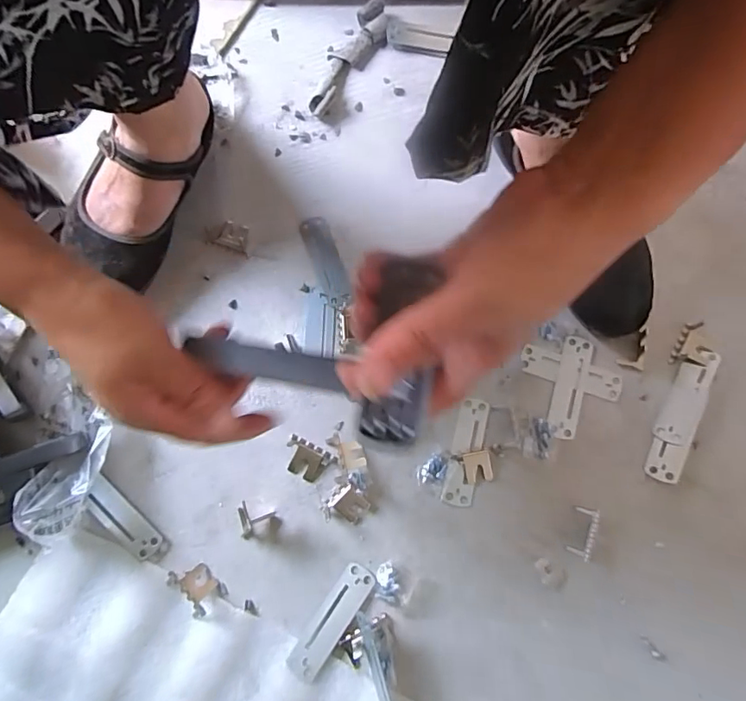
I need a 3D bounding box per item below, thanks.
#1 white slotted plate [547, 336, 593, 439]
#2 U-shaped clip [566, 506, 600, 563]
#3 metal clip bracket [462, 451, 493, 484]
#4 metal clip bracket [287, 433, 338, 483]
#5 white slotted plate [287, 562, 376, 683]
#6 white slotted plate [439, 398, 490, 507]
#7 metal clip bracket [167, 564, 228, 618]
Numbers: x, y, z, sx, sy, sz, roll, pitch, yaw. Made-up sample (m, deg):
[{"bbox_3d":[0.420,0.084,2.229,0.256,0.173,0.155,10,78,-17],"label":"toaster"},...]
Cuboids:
[{"bbox_3d":[0.181,0.033,0.461,0.028,0.004,0.094,16,77,4],"label":"white slotted plate"},{"bbox_3d":[0.180,0.156,0.429,0.017,0.017,0.042,22,78,5],"label":"U-shaped clip"},{"bbox_3d":[0.093,0.103,0.445,0.024,0.007,0.026,-9,77,-2],"label":"metal clip bracket"},{"bbox_3d":[-0.060,0.098,0.448,0.045,0.004,0.031,28,78,6],"label":"metal clip bracket"},{"bbox_3d":[-0.034,0.225,0.418,0.027,0.004,0.096,34,79,7],"label":"white slotted plate"},{"bbox_3d":[0.083,0.091,0.451,0.027,0.004,0.095,12,85,0],"label":"white slotted plate"},{"bbox_3d":[-0.146,0.196,0.416,0.028,0.020,0.043,-41,80,-9],"label":"metal clip bracket"}]

